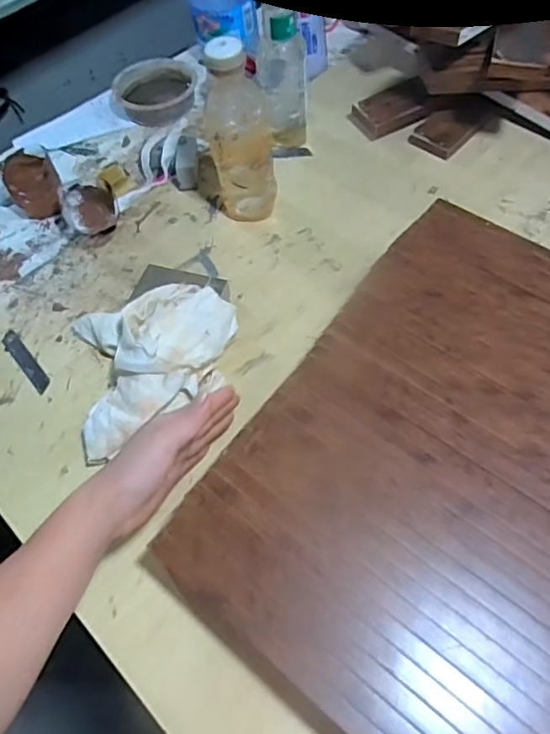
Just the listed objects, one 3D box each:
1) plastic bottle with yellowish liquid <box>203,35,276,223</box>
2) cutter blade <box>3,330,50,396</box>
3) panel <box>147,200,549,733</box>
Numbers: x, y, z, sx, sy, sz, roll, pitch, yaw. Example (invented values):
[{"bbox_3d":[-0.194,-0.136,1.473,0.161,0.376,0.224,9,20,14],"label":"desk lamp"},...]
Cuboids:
[{"bbox_3d":[-0.042,-0.252,0.641,0.065,0.208,0.059,31,65,21],"label":"plastic bottle with yellowish liquid"},{"bbox_3d":[-0.275,-0.008,0.627,0.019,0.004,0.098,-36,63,-17],"label":"cutter blade"},{"bbox_3d":[0.211,0.100,0.457,0.466,0.011,0.474,31,66,21],"label":"panel"}]

